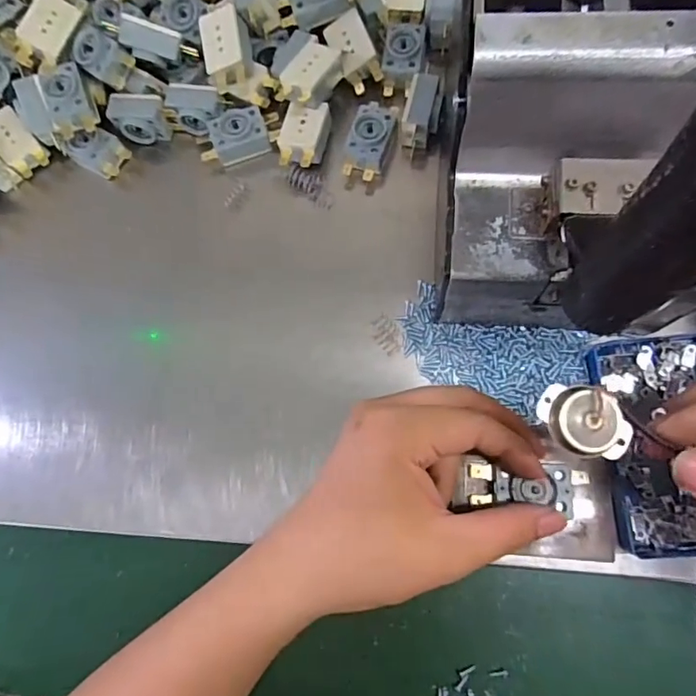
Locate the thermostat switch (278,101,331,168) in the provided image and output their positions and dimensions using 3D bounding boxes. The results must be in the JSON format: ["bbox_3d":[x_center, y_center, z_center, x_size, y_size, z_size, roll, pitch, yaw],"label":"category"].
[{"bbox_3d":[-0.029,-0.140,0.333,0.028,0.014,0.044,15,80,10],"label":"thermostat switch"}]

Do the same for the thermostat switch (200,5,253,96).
[{"bbox_3d":[-0.079,-0.195,0.333,0.028,0.019,0.049,-6,102,10],"label":"thermostat switch"}]

